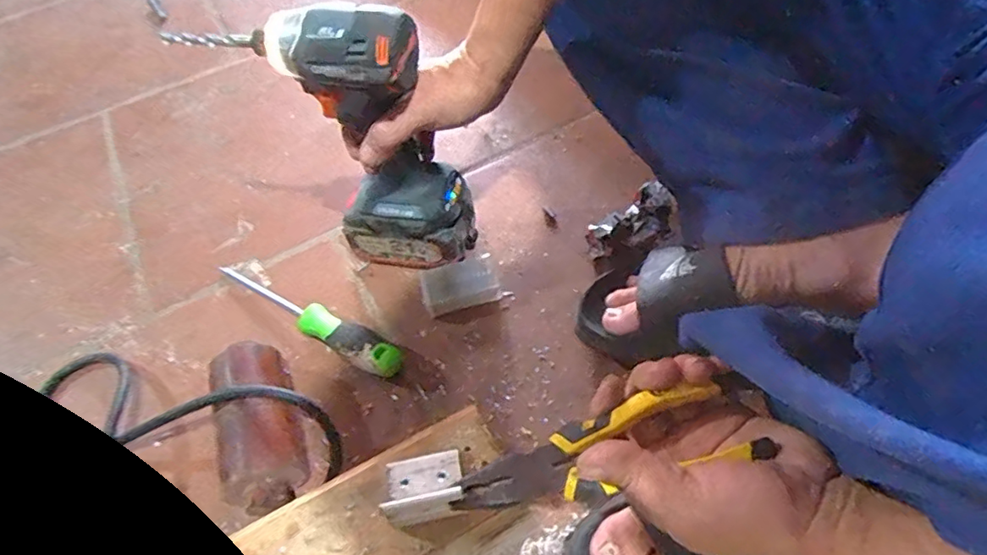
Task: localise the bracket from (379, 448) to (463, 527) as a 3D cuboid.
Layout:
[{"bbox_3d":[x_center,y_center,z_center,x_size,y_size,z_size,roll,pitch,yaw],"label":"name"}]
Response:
[{"bbox_3d":[-0.041,0.120,0.325,0.045,0.039,0.042,-3,53,4],"label":"bracket"}]

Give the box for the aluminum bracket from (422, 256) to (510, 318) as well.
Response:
[{"bbox_3d":[-0.030,0.006,0.520,0.073,0.019,0.048,-16,53,-7],"label":"aluminum bracket"}]

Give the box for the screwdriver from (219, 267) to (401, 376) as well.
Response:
[{"bbox_3d":[-0.177,0.030,0.511,0.224,0.033,0.029,27,60,24],"label":"screwdriver"}]

